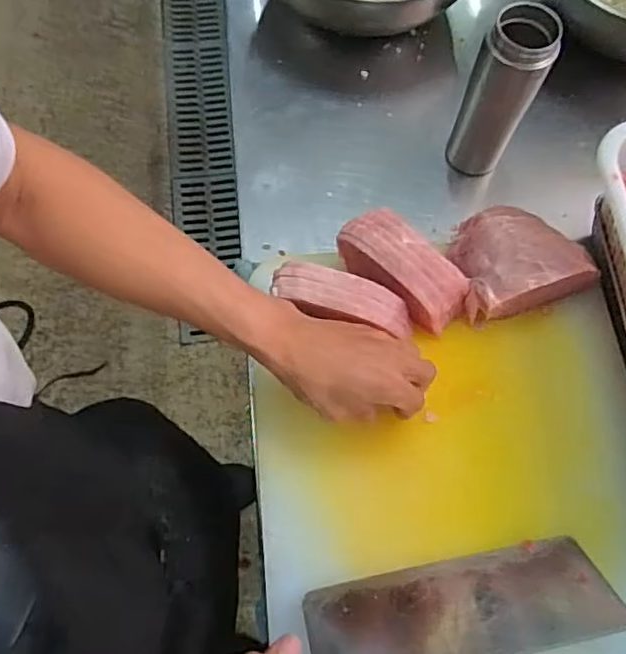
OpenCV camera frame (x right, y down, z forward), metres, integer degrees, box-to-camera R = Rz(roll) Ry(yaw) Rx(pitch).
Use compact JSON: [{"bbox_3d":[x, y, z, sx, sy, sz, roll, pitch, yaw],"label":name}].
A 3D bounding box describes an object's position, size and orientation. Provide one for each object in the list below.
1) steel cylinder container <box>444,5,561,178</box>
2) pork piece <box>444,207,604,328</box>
[{"bbox_3d":[0.188,-0.231,0.607,0.063,0.172,0.059,27,69,9],"label":"steel cylinder container"},{"bbox_3d":[0.185,-0.069,0.565,0.114,0.047,0.105,-24,70,-11],"label":"pork piece"}]

